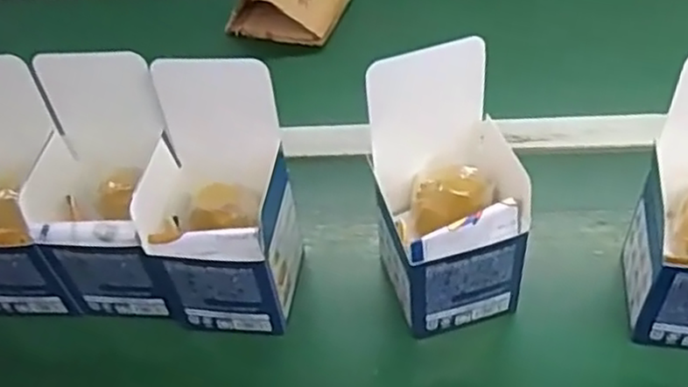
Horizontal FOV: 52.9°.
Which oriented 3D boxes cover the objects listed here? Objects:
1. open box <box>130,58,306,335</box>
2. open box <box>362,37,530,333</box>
[{"bbox_3d":[-0.086,0.004,0.485,0.090,0.170,0.106,5,48,12],"label":"open box"},{"bbox_3d":[0.068,0.001,0.468,0.097,0.169,0.099,-11,47,-3],"label":"open box"}]

